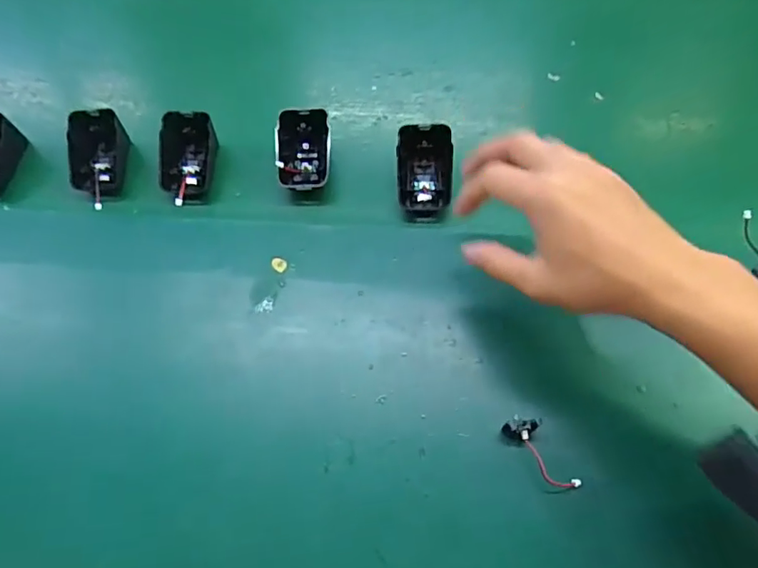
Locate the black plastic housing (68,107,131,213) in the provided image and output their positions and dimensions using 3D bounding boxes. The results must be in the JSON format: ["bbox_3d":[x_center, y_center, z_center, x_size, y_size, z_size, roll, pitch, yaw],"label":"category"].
[{"bbox_3d":[-0.247,-0.113,0.464,0.043,0.045,0.061,3,64,5],"label":"black plastic housing"}]

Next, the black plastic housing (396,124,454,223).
[{"bbox_3d":[0.038,-0.091,0.437,0.045,0.043,0.065,-4,63,2],"label":"black plastic housing"}]

